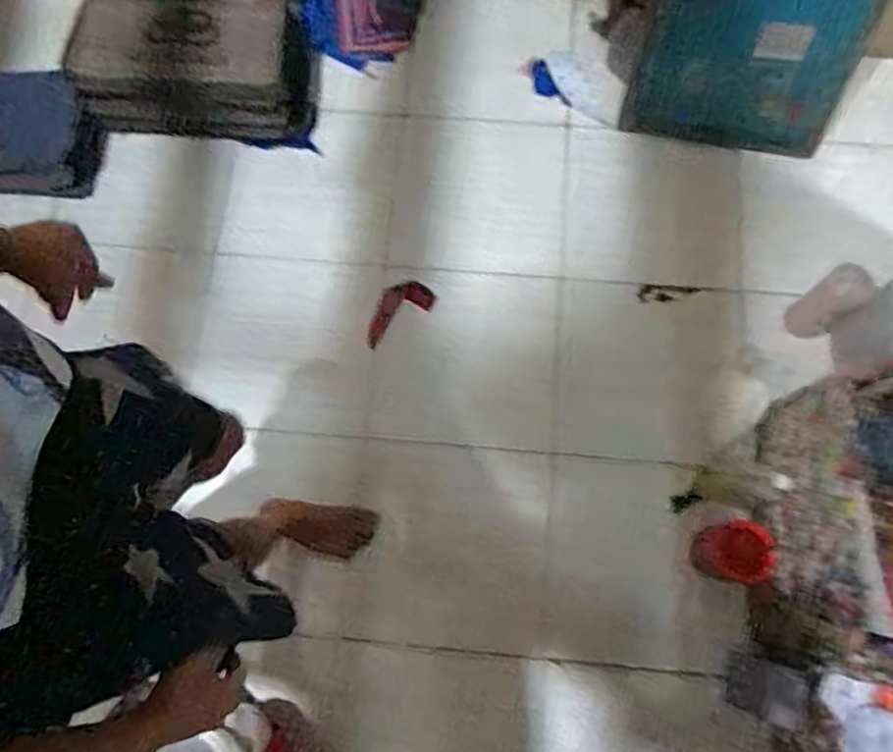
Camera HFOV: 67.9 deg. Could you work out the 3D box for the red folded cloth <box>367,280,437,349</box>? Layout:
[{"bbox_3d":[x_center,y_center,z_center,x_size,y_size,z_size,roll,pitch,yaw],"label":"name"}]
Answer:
[{"bbox_3d":[-0.122,-0.158,1.552,0.185,0.024,0.094,-32,75,-7],"label":"red folded cloth"}]

